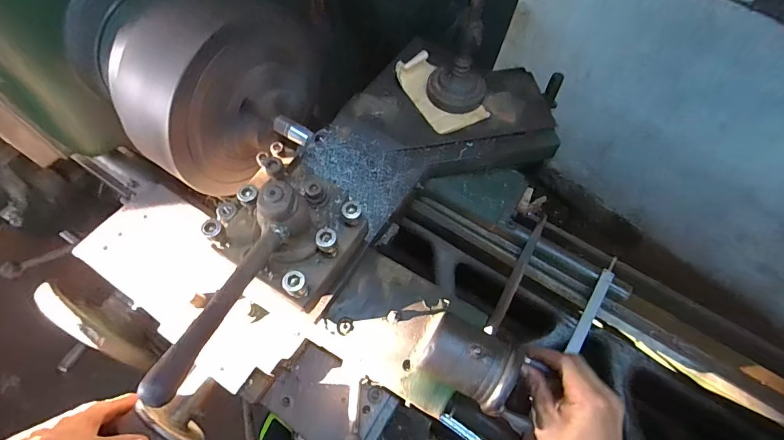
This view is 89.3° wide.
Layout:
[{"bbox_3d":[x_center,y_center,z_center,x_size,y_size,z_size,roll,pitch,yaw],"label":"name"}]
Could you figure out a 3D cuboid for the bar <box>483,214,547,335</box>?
[{"bbox_3d":[0.177,0.076,0.561,0.016,0.025,0.198,29,66,12],"label":"bar"}]

